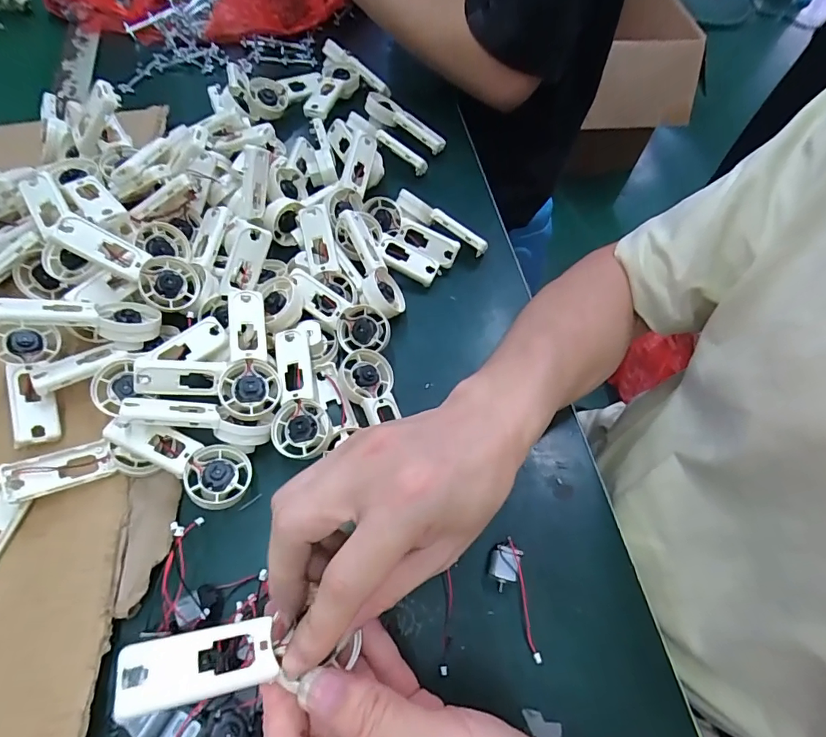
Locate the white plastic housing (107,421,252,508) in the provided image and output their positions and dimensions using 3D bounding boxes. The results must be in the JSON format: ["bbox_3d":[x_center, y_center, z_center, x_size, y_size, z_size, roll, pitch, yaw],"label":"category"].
[{"bbox_3d":[-0.150,0.058,0.303,0.091,0.017,0.039,29,61,-10],"label":"white plastic housing"}]

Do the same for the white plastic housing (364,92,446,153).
[{"bbox_3d":[-0.010,-0.251,0.482,0.087,0.023,0.032,38,65,16],"label":"white plastic housing"}]

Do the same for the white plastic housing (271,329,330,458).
[{"bbox_3d":[-0.085,0.019,0.338,0.038,0.028,0.092,-12,62,-10],"label":"white plastic housing"}]

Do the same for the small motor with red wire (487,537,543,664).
[{"bbox_3d":[0.060,0.144,0.296,0.022,0.020,0.067,-1,61,-4],"label":"small motor with red wire"}]

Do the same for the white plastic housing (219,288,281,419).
[{"bbox_3d":[-0.117,-0.010,0.330,0.040,0.019,0.092,-6,74,-7],"label":"white plastic housing"}]

